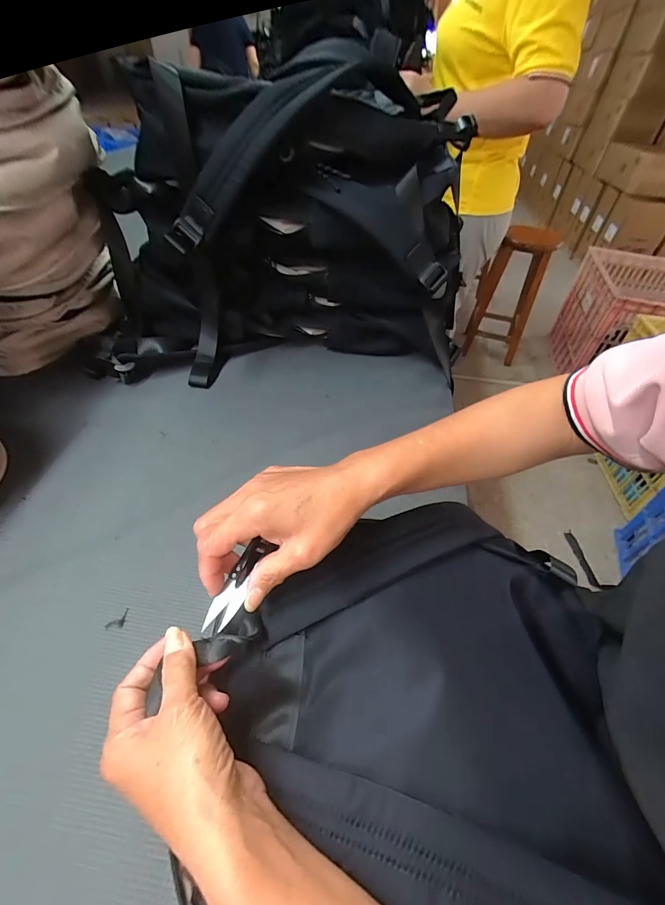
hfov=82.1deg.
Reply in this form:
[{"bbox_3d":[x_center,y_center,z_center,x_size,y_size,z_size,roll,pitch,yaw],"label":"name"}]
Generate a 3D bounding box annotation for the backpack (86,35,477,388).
[{"bbox_3d":[-0.071,-0.300,0.536,0.478,0.327,0.259,2,46,-2],"label":"backpack"}]

